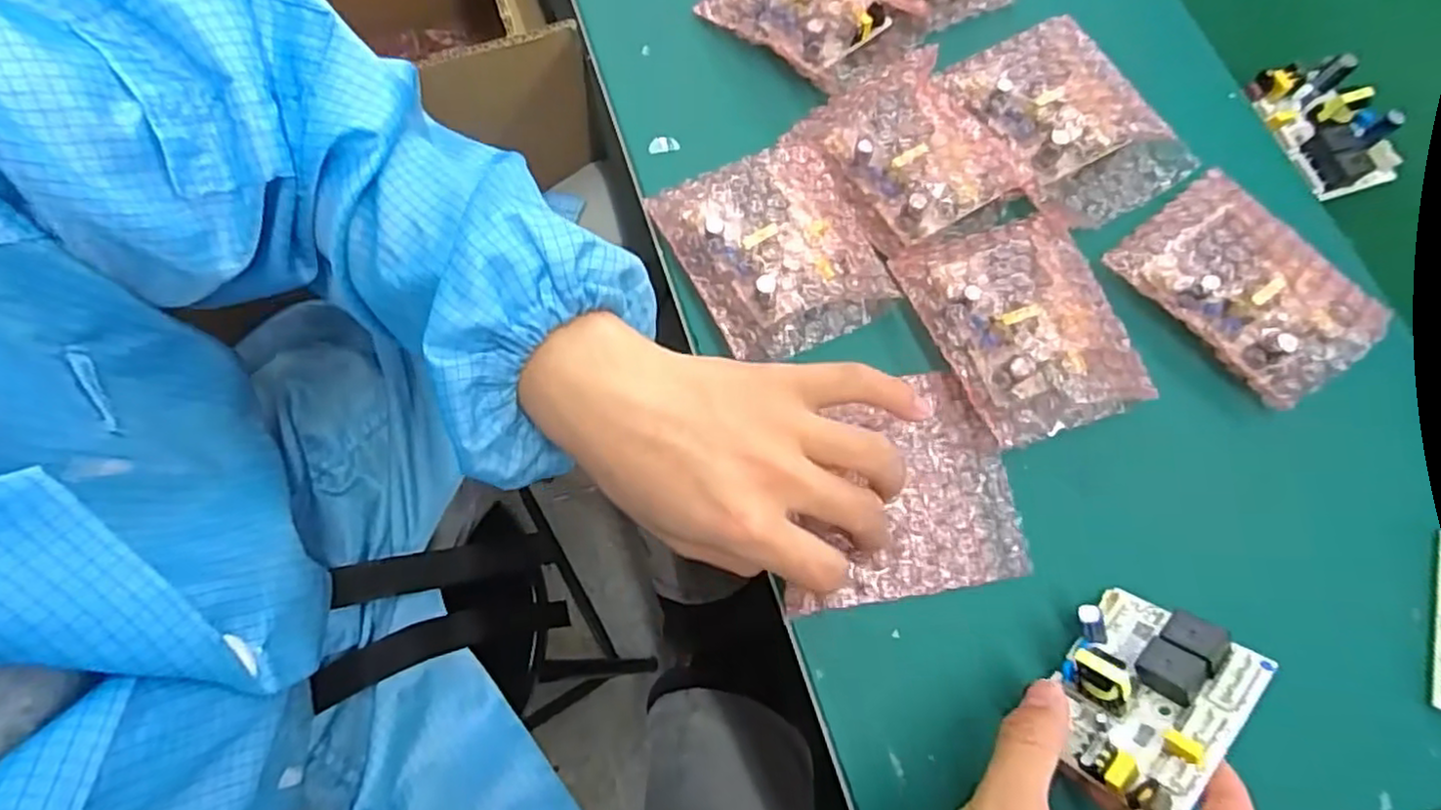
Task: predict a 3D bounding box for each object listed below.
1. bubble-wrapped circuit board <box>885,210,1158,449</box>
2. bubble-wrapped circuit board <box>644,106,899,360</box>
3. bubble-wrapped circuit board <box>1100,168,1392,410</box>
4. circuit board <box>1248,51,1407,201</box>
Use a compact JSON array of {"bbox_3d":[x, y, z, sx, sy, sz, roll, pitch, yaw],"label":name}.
[{"bbox_3d":[0.150,-0.043,0.333,0.092,0.040,0.109,-17,73,-6],"label":"bubble-wrapped circuit board"},{"bbox_3d":[0.030,-0.089,0.351,0.099,0.028,0.114,-25,74,-8],"label":"bubble-wrapped circuit board"},{"bbox_3d":[0.264,-0.063,0.342,0.085,0.030,0.110,-41,77,-12],"label":"bubble-wrapped circuit board"},{"bbox_3d":[0.348,-0.161,0.391,0.061,0.022,0.080,-19,73,-6],"label":"circuit board"}]

